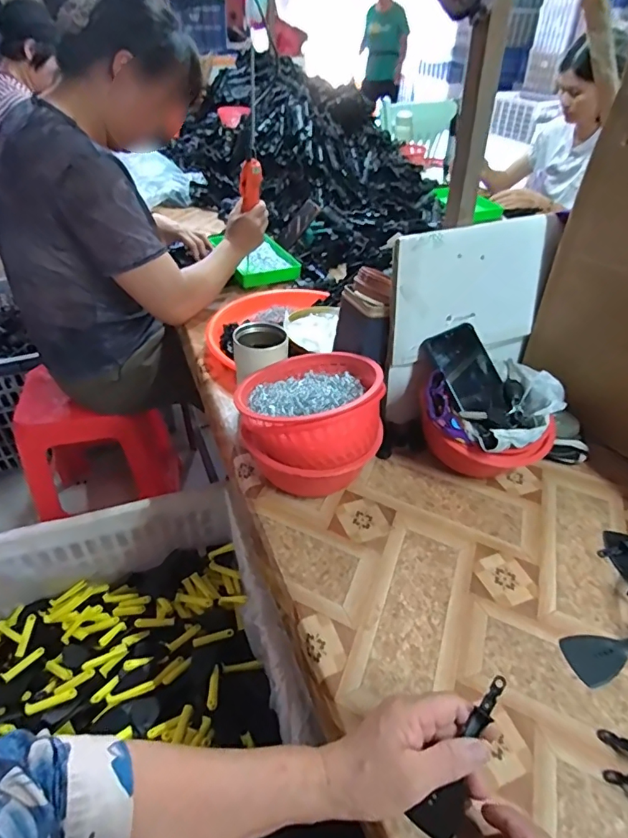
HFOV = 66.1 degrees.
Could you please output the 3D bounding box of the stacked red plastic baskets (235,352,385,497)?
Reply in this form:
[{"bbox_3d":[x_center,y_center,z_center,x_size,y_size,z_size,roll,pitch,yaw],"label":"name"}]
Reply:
[{"bbox_3d":[-0.008,0.000,0.644,0.171,0.158,0.183,-4,42,-7],"label":"stacked red plastic baskets"}]

